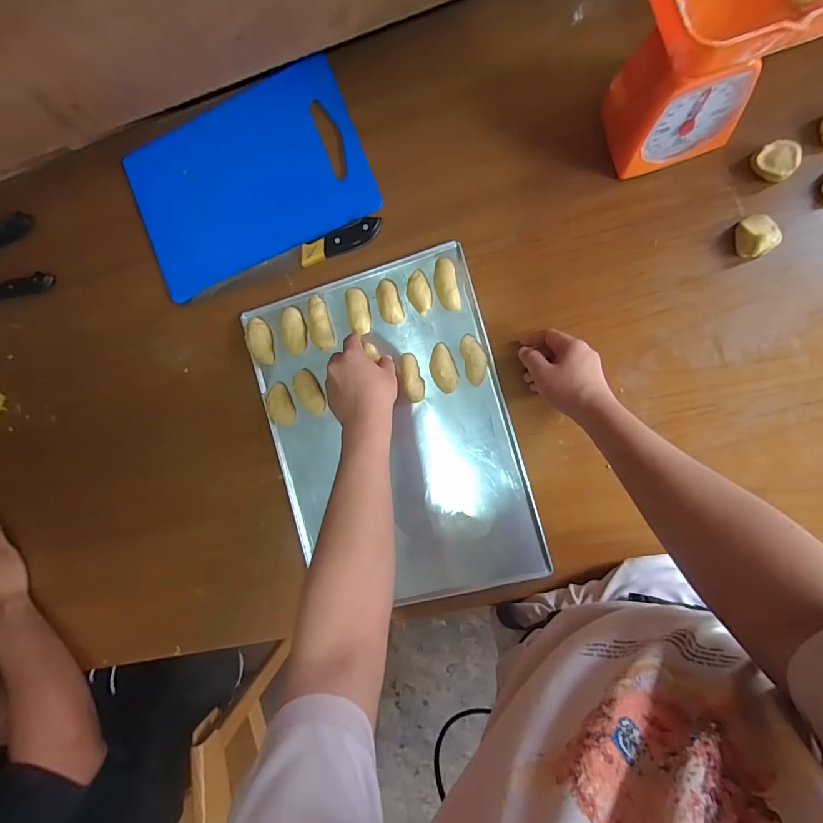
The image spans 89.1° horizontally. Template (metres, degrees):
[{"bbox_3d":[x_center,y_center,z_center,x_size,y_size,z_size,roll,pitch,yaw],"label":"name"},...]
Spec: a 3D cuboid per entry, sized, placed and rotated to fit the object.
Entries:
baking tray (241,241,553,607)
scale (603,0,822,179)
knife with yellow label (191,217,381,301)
[{"bbox_3d":[-0.028,0.034,0.571,0.318,0.034,0.446,-16,90,8],"label":"baking tray"},{"bbox_3d":[0.281,-0.368,0.406,0.144,0.189,0.153,-13,90,8],"label":"scale"},{"bbox_3d":[-0.175,-0.209,0.584,0.280,0.021,0.032,-15,90,8],"label":"knife with yellow label"}]

